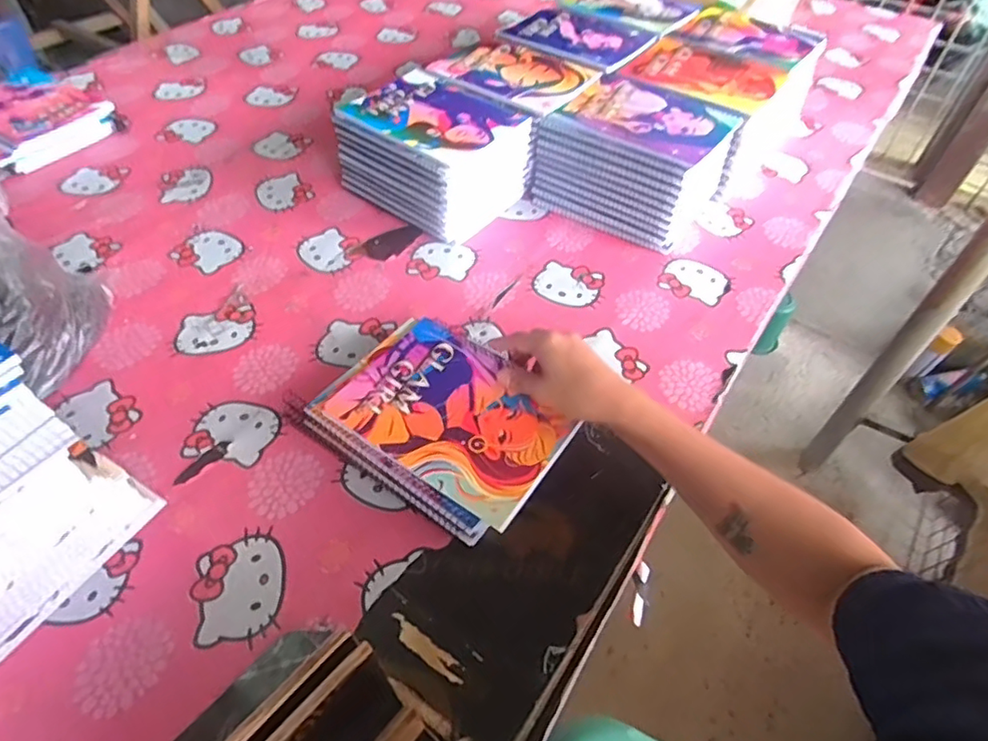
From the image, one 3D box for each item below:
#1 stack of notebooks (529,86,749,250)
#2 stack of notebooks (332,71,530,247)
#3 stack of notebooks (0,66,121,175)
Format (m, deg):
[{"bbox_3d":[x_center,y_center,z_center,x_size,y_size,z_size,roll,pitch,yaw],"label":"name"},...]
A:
[{"bbox_3d":[0.174,-0.272,0.762,0.210,0.118,0.156,30,56,21],"label":"stack of notebooks"},{"bbox_3d":[-0.079,-0.277,0.767,0.198,0.123,0.164,32,57,23],"label":"stack of notebooks"},{"bbox_3d":[-0.731,-0.397,0.915,0.241,0.034,0.177,30,56,21],"label":"stack of notebooks"}]

